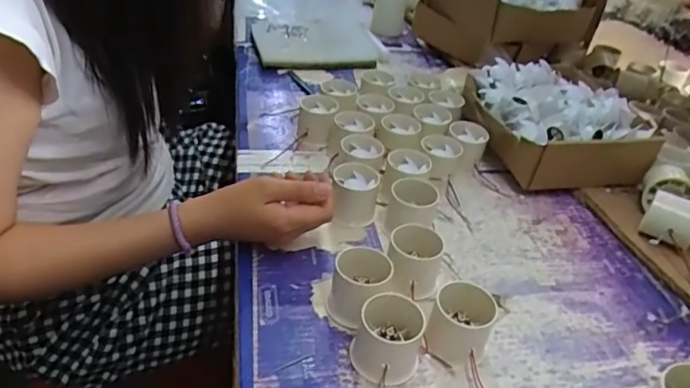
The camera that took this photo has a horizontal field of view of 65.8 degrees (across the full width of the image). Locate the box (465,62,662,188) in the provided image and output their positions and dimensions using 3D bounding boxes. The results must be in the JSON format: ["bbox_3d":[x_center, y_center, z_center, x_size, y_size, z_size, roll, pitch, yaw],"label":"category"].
[{"bbox_3d":[0.272,-0.099,0.713,0.194,0.078,0.198,-2,37,-12],"label":"box"}]

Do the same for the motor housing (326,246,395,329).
[{"bbox_3d":[0.015,0.081,0.464,0.058,0.048,0.056,-19,44,-31],"label":"motor housing"}]

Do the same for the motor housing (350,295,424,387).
[{"bbox_3d":[0.036,0.117,0.431,0.055,0.049,0.055,14,37,8],"label":"motor housing"}]

